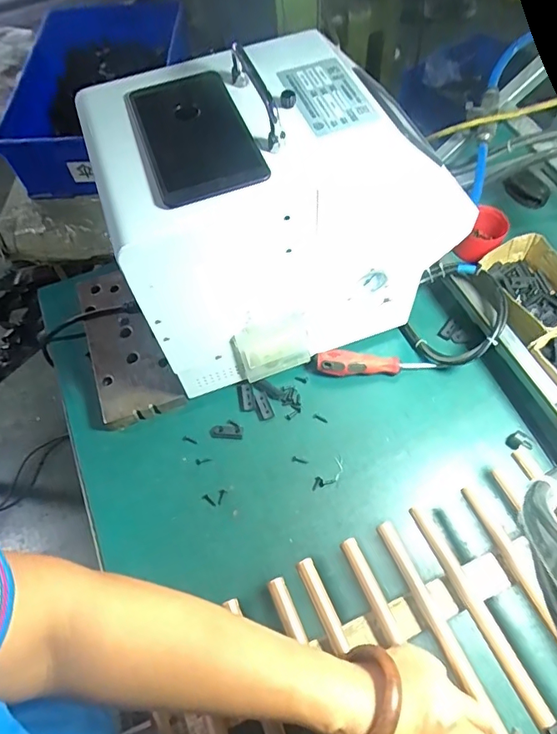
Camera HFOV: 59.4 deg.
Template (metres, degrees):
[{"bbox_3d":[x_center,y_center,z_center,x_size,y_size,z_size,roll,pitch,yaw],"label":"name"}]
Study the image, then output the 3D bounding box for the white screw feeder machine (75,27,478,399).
[{"bbox_3d":[0.005,-0.162,0.532,0.332,0.266,0.208,-19,62,-7],"label":"white screw feeder machine"}]

